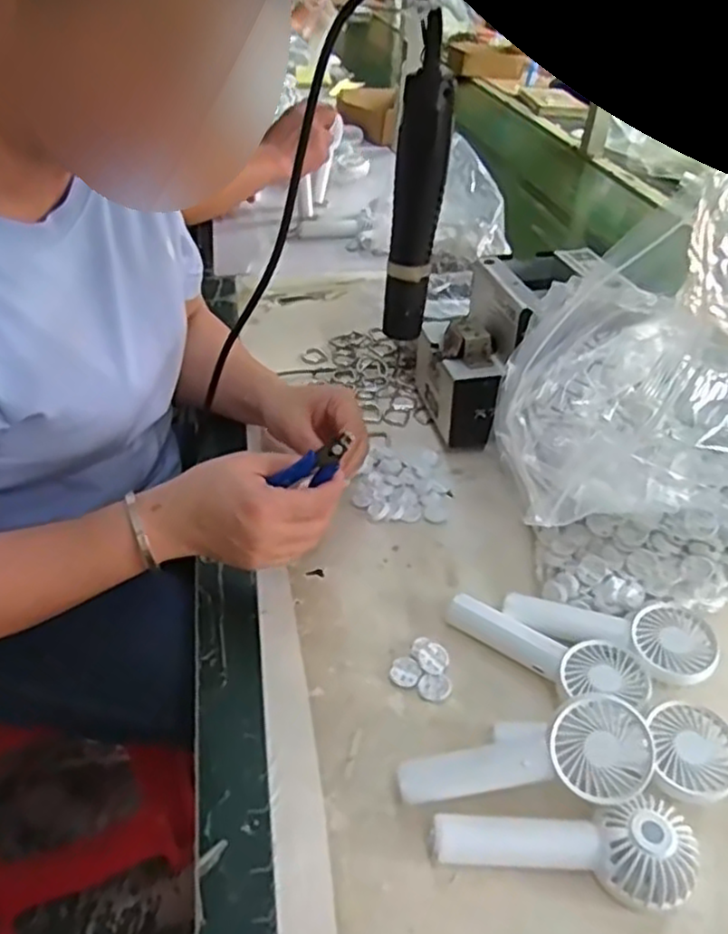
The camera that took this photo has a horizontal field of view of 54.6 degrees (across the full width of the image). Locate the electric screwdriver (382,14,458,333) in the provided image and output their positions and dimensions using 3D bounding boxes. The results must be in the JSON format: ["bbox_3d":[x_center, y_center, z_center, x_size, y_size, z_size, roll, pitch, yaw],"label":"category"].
[{"bbox_3d":[0.041,-0.203,0.541,0.037,0.214,0.035,14,41,12],"label":"electric screwdriver"}]

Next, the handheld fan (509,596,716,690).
[{"bbox_3d":[0.173,0.116,0.503,0.139,0.031,0.054,16,41,14],"label":"handheld fan"}]

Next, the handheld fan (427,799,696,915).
[{"bbox_3d":[0.110,0.206,0.391,0.139,0.031,0.047,10,40,8],"label":"handheld fan"}]

